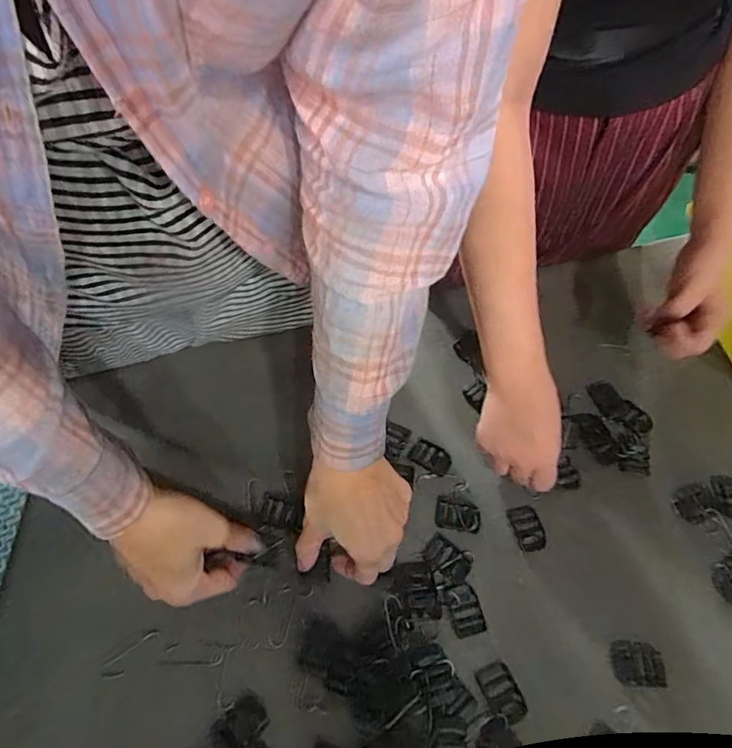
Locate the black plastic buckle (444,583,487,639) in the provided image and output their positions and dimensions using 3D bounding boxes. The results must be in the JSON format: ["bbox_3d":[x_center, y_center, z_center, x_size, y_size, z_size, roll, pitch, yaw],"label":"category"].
[{"bbox_3d":[0.081,0.192,0.426,0.026,0.004,0.039,-11,58,-9],"label":"black plastic buckle"}]

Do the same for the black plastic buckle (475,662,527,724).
[{"bbox_3d":[0.102,0.244,0.399,0.026,0.010,0.040,-18,59,-14],"label":"black plastic buckle"}]

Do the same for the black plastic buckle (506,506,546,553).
[{"bbox_3d":[0.143,0.137,0.466,0.023,0.008,0.040,-12,58,-10],"label":"black plastic buckle"}]

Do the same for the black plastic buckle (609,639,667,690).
[{"bbox_3d":[0.212,0.226,0.408,0.039,0.004,0.032,4,57,0],"label":"black plastic buckle"}]

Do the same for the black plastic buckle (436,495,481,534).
[{"bbox_3d":[0.083,0.125,0.468,0.040,0.004,0.030,10,57,4],"label":"black plastic buckle"}]

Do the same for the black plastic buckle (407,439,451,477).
[{"bbox_3d":[0.062,0.079,0.498,0.040,0.004,0.025,33,61,18],"label":"black plastic buckle"}]

